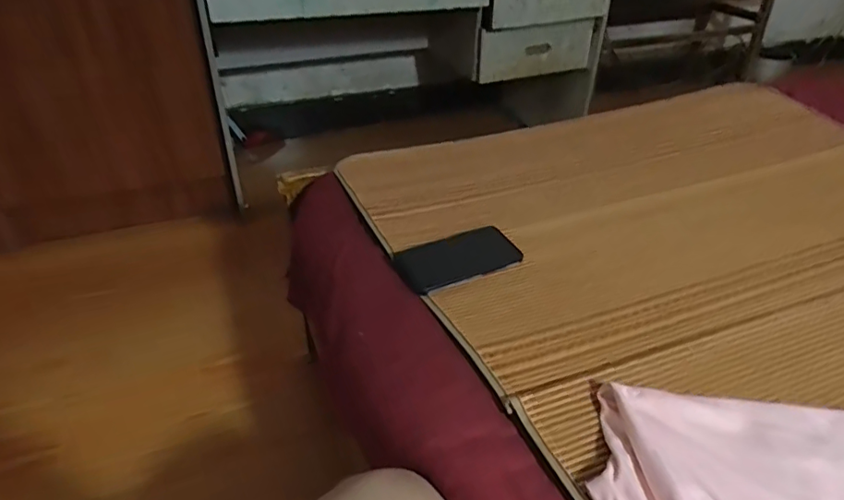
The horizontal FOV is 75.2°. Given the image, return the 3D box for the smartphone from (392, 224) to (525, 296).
[{"bbox_3d":[0.048,0.009,0.729,0.162,0.015,0.088,-17,40,-22],"label":"smartphone"}]

